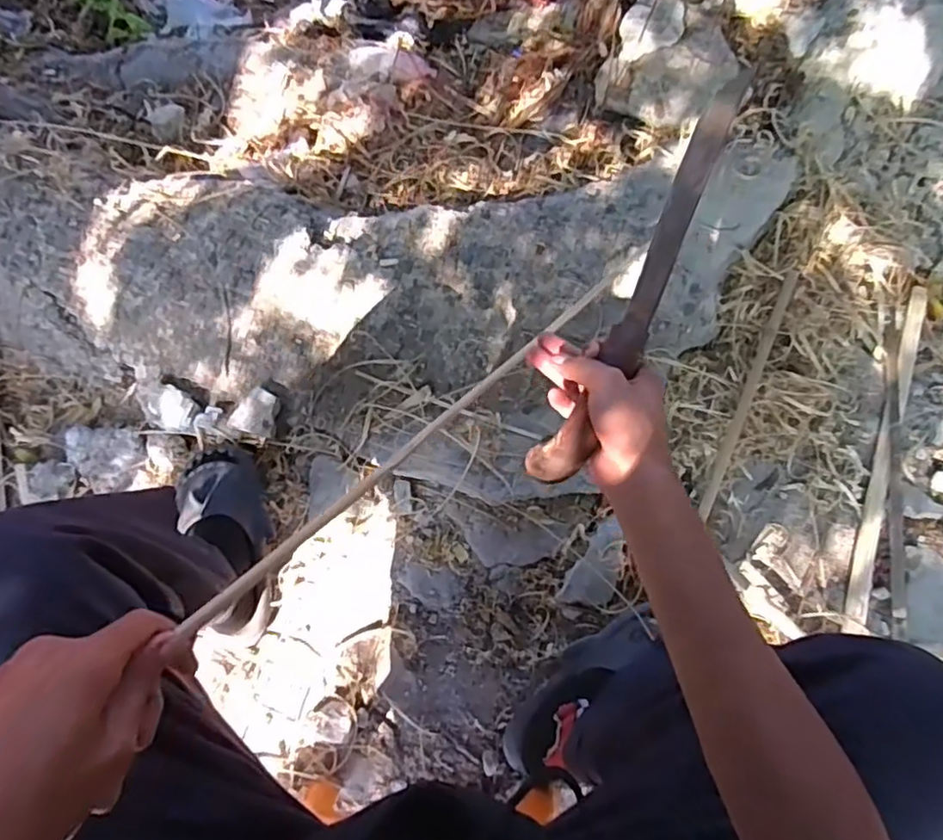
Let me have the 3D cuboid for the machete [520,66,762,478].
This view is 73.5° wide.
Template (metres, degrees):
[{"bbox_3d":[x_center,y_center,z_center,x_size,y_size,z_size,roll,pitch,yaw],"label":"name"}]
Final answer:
[{"bbox_3d":[0.148,-0.126,0.528,0.042,0.029,0.388,24,78,11],"label":"machete"}]

